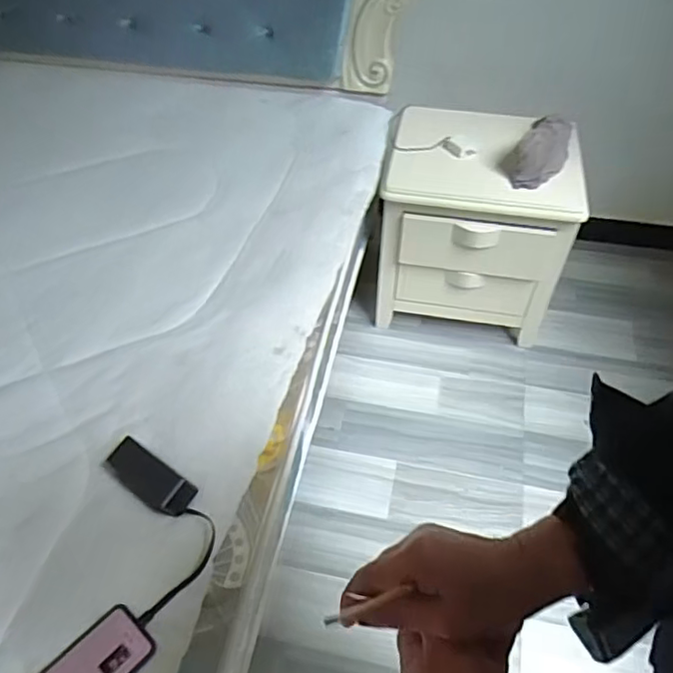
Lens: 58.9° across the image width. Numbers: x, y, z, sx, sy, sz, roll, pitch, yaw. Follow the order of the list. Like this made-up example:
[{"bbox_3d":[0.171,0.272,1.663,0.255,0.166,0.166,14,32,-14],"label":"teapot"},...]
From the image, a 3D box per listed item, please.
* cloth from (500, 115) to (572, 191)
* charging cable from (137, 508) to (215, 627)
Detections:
[{"bbox_3d":[0.480,-0.444,1.386,0.119,0.057,0.276,23,55,20],"label":"cloth"},{"bbox_3d":[-0.197,0.299,0.766,0.053,0.011,0.149,25,51,-8],"label":"charging cable"}]

